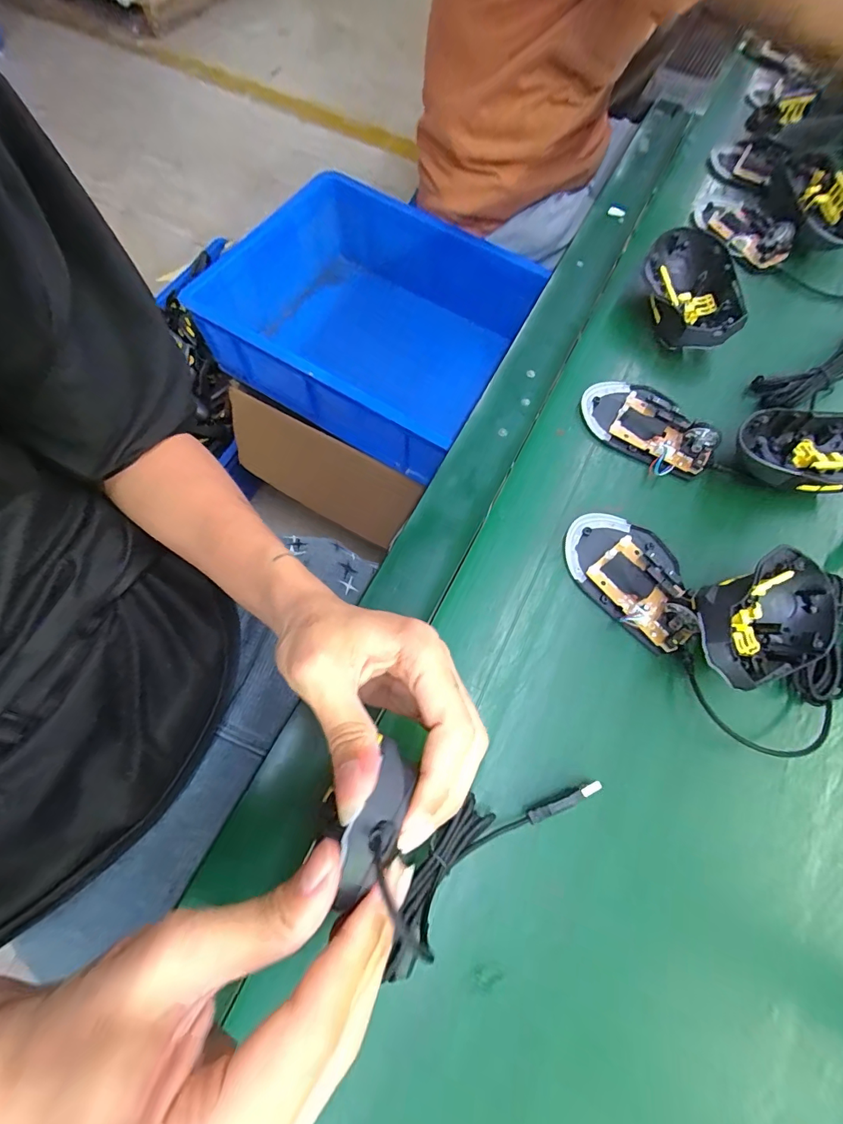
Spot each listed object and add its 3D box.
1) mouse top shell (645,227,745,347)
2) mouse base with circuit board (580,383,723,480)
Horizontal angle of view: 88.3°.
[{"bbox_3d":[0.239,-0.242,0.396,0.074,0.045,0.122,-10,70,-8],"label":"mouse top shell"},{"bbox_3d":[0.187,-0.116,0.354,0.108,0.031,0.059,43,72,12],"label":"mouse base with circuit board"}]

